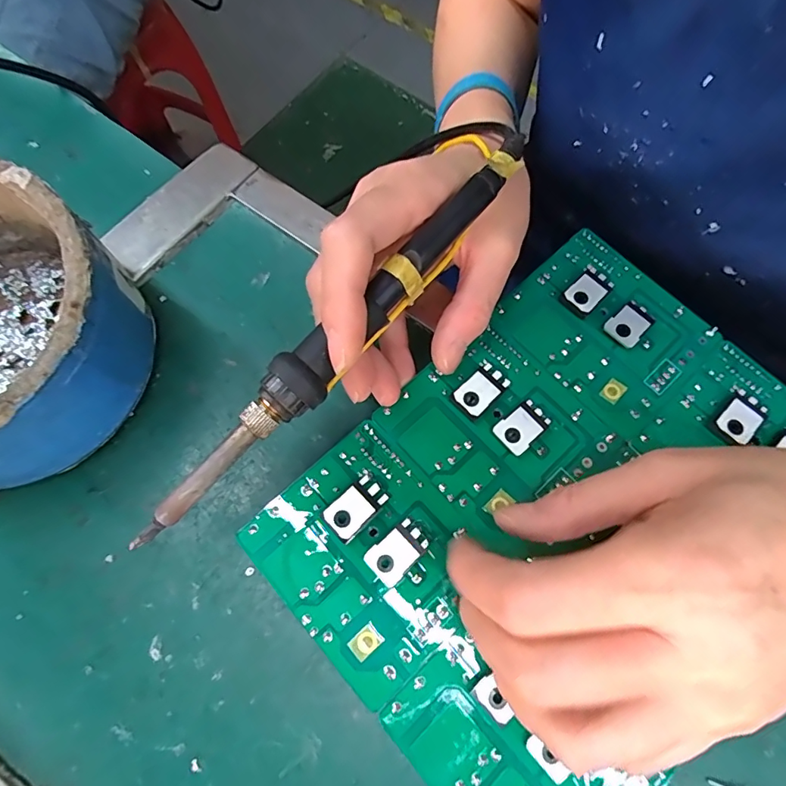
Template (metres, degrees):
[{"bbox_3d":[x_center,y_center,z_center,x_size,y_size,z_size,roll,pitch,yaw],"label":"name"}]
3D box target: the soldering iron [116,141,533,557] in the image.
[{"bbox_3d":[-0.018,-0.021,0.174,0.019,0.016,0.190,42,82,12],"label":"soldering iron"}]

